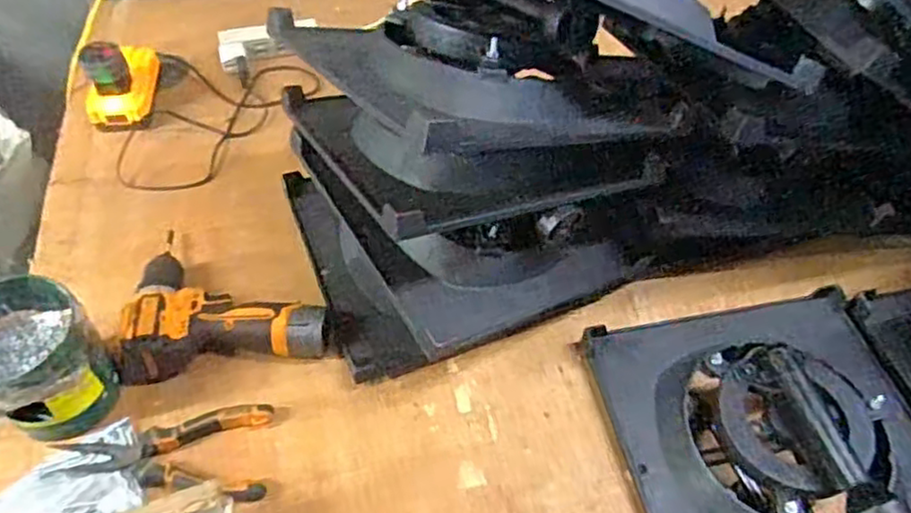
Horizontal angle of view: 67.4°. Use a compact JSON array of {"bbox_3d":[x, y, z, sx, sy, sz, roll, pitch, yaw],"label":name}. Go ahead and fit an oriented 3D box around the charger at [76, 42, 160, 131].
[{"bbox_3d":[-0.454,-0.244,0.923,0.083,0.094,0.124,-4,53,-5],"label":"charger"}]

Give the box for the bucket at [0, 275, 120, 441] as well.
[{"bbox_3d":[-0.397,0.102,0.651,0.116,0.122,0.106,1,52,-1],"label":"bucket"}]

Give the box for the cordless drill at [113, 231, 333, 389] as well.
[{"bbox_3d":[-0.241,0.046,0.734,0.202,0.055,0.174,-1,53,-3],"label":"cordless drill"}]

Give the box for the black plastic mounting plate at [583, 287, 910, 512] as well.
[{"bbox_3d":[0.319,0.159,0.640,0.305,0.097,0.295,-9,53,-8],"label":"black plastic mounting plate"}]

